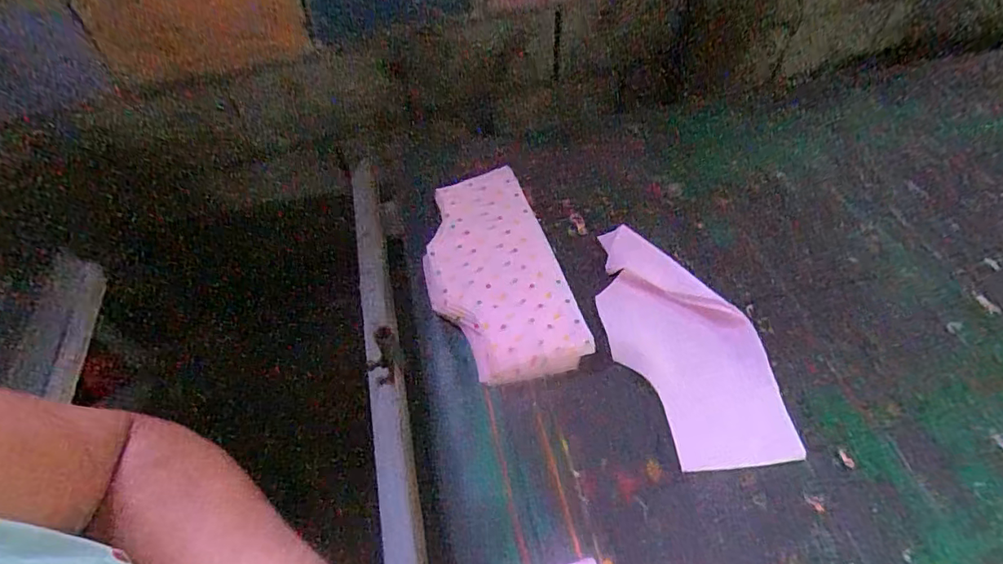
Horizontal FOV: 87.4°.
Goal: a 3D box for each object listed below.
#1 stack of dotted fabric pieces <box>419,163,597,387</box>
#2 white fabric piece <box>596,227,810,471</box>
[{"bbox_3d":[-0.011,-0.015,0.621,0.148,0.033,0.290,-16,51,-8],"label":"stack of dotted fabric pieces"},{"bbox_3d":[0.190,0.057,0.580,0.135,0.016,0.308,-24,56,-5],"label":"white fabric piece"}]

